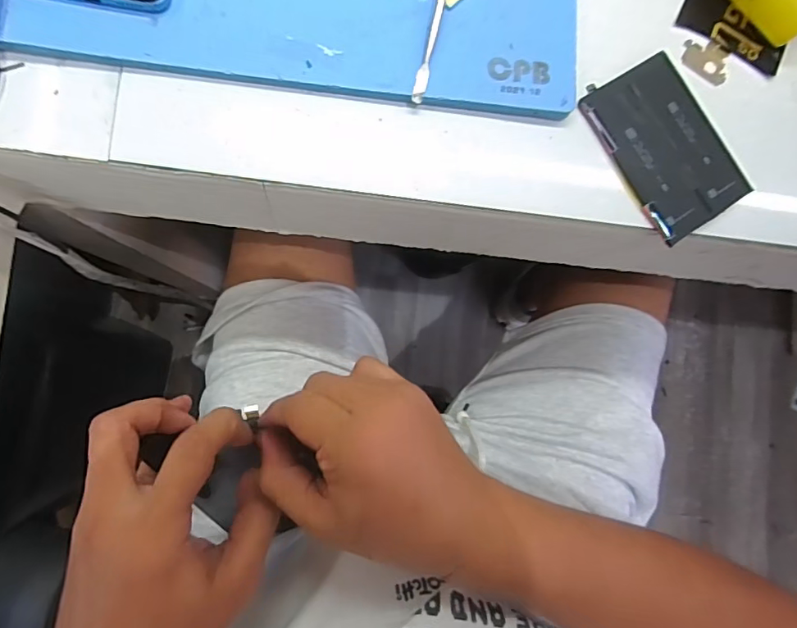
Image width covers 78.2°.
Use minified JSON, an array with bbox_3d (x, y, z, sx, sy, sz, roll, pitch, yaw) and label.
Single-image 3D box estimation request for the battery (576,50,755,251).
[{"bbox_3d":[0.167,-0.104,0.303,0.073,0.006,0.104,-31,91,-7],"label":"battery"}]

